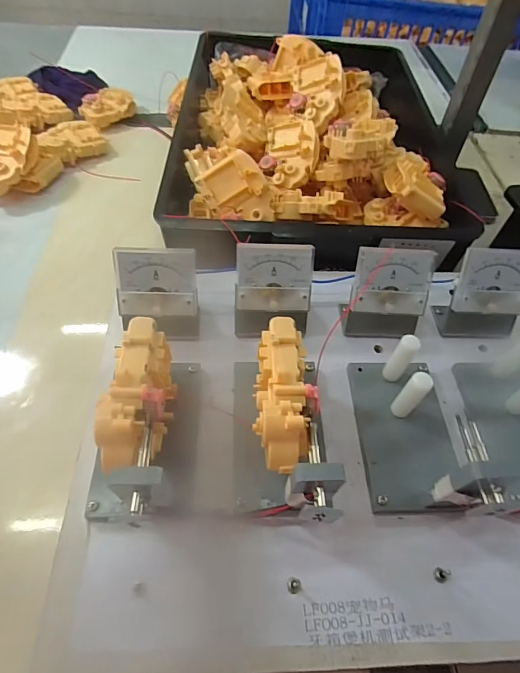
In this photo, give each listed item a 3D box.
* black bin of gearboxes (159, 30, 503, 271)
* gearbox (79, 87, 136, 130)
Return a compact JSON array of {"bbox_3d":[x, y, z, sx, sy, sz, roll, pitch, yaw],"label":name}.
[{"bbox_3d":[0.065,-0.286,0.540,0.338,0.105,0.471,4,55,-2],"label":"black bin of gearboxes"},{"bbox_3d":[-0.259,-0.390,0.674,0.065,0.035,0.105,36,60,18],"label":"gearbox"}]

